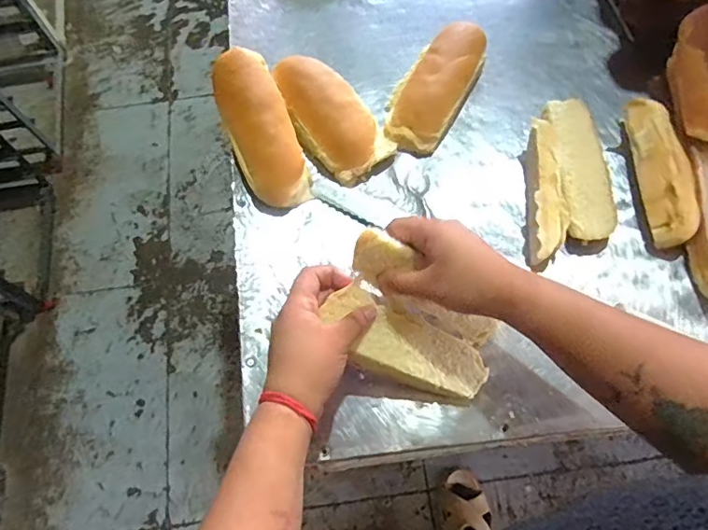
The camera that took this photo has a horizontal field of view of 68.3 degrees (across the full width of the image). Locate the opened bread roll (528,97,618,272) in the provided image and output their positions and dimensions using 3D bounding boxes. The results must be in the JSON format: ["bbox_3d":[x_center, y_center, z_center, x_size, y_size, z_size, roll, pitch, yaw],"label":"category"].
[{"bbox_3d":[0.205,-0.076,0.496,0.077,0.037,0.172,7,69,5],"label":"opened bread roll"}]

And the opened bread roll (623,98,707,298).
[{"bbox_3d":[0.311,-0.067,0.486,0.072,0.042,0.214,-3,69,1],"label":"opened bread roll"}]

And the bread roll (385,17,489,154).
[{"bbox_3d":[0.086,-0.185,0.541,0.069,0.039,0.148,32,73,14],"label":"bread roll"}]

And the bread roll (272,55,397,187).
[{"bbox_3d":[-0.026,-0.152,0.527,0.072,0.044,0.137,-38,72,-12],"label":"bread roll"}]

